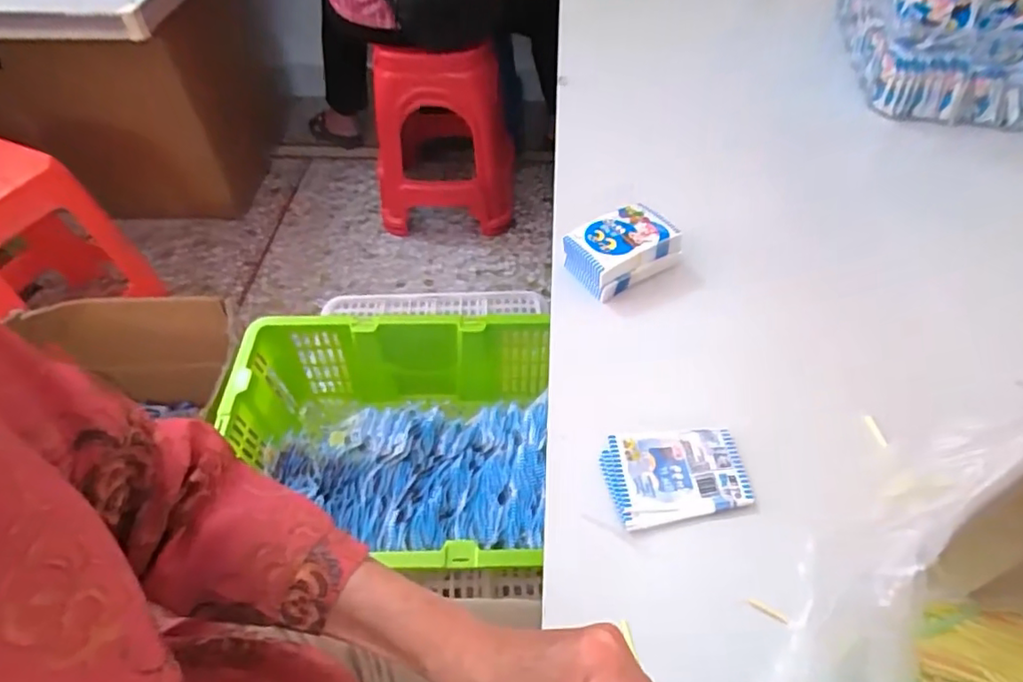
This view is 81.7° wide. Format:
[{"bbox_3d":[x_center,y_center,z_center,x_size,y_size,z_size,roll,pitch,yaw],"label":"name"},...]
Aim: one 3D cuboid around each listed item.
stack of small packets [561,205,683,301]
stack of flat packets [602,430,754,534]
[{"bbox_3d":[0.117,-0.098,0.630,0.108,0.049,0.073,-29,56,-20],"label":"stack of small packets"},{"bbox_3d":[0.133,0.107,0.481,0.111,0.013,0.075,-8,51,-6],"label":"stack of flat packets"}]

